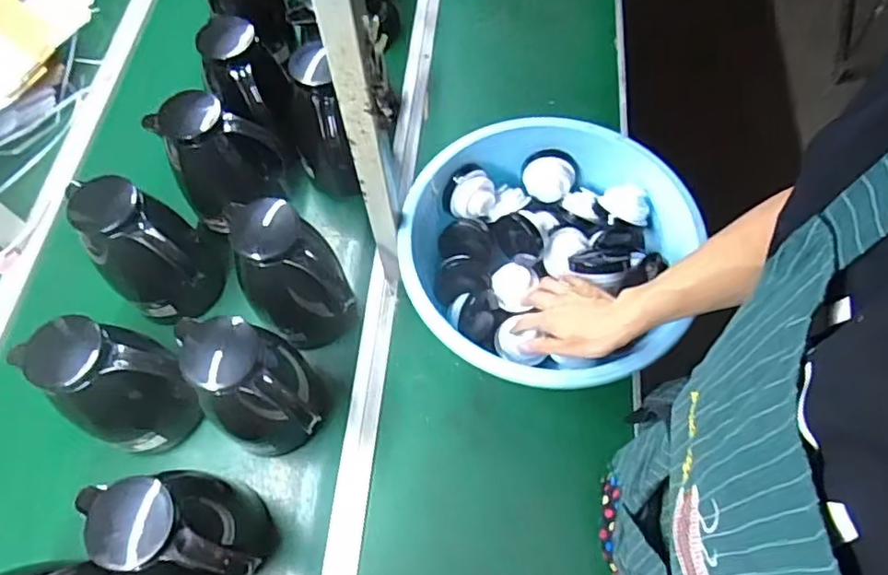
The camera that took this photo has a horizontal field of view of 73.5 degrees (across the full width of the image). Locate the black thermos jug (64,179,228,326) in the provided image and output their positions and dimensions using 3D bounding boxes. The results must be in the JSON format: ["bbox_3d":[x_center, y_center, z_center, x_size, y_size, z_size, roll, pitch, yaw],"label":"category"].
[{"bbox_3d":[-0.375,-0.044,0.773,0.135,0.192,0.116,-12,64,-4],"label":"black thermos jug"}]

